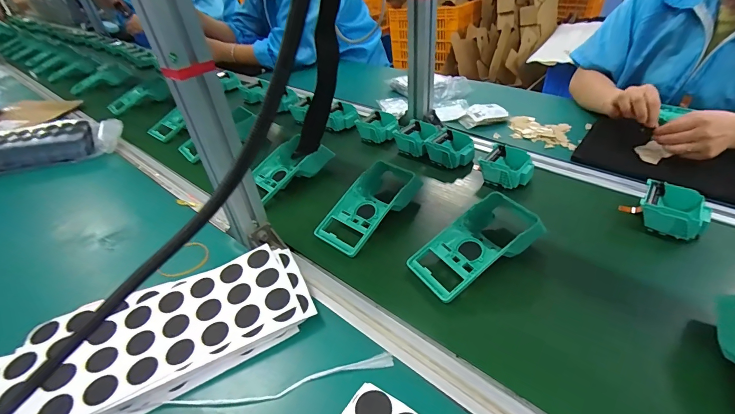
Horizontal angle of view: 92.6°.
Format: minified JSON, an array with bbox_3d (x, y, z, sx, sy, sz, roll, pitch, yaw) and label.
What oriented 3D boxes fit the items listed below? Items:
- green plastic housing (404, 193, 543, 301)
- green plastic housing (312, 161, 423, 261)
[{"bbox_3d":[0.148,0.041,0.469,0.181,0.048,0.084,-23,41,-23],"label":"green plastic housing"},{"bbox_3d":[0.011,-0.011,0.555,0.090,0.063,0.195,28,47,35],"label":"green plastic housing"}]

